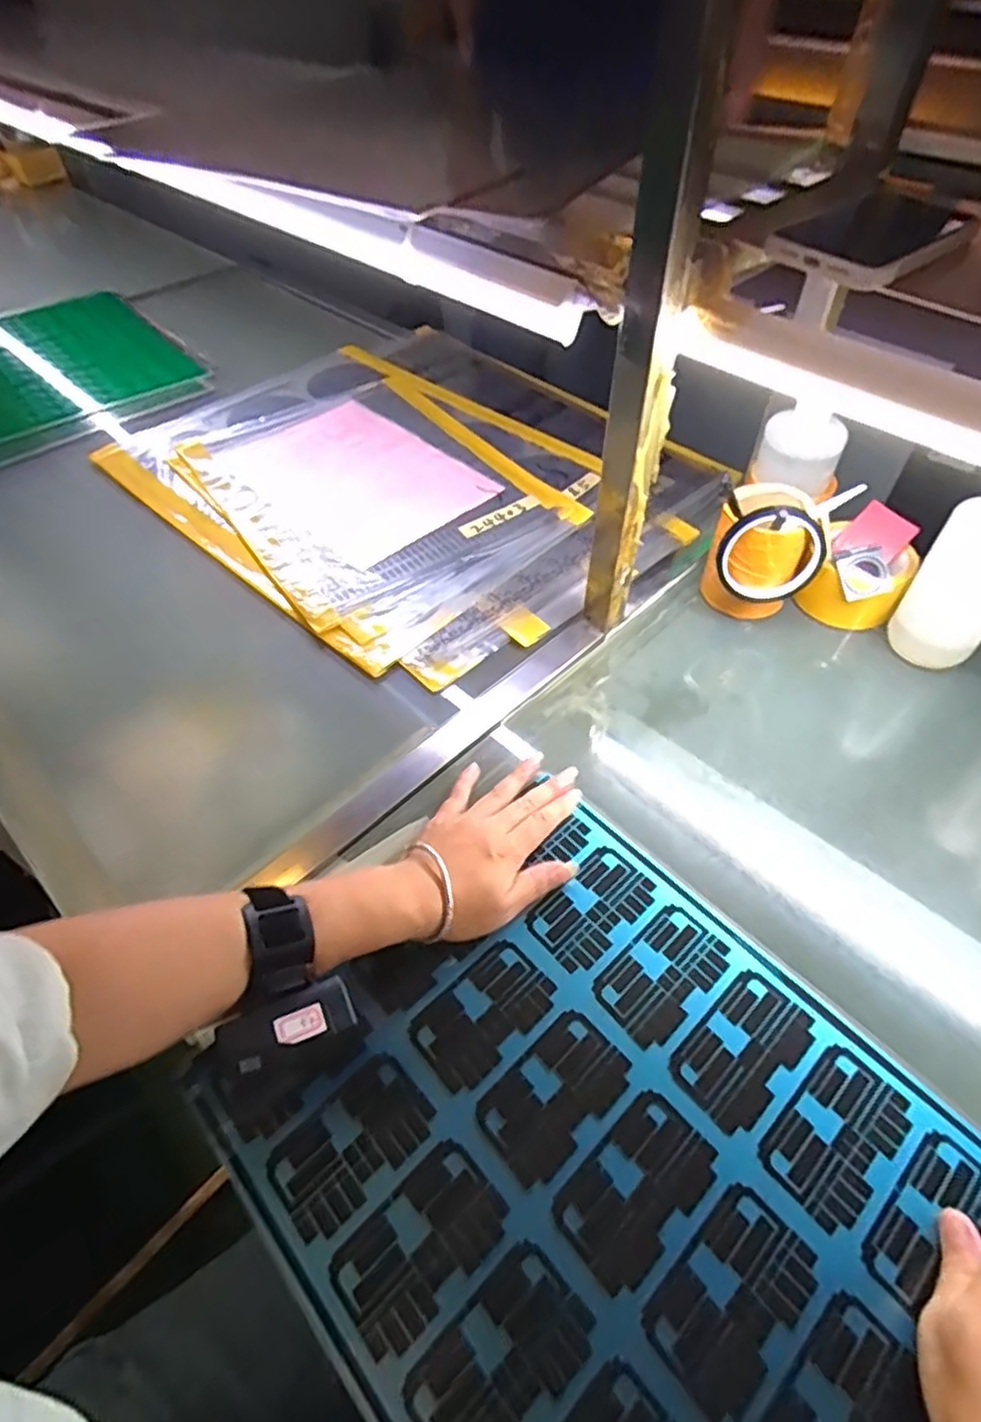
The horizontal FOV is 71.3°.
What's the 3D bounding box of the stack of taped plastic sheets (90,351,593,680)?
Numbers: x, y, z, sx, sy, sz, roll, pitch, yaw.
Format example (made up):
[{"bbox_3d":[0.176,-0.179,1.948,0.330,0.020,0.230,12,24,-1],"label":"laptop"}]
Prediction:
[{"bbox_3d":[-0.164,-0.289,0.828,0.522,0.030,0.402,37,60,23],"label":"stack of taped plastic sheets"}]

